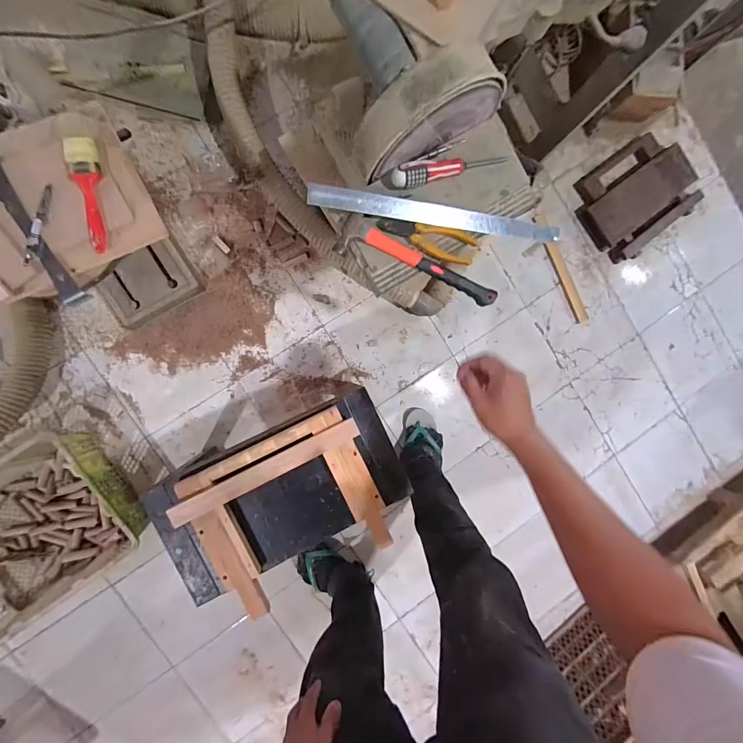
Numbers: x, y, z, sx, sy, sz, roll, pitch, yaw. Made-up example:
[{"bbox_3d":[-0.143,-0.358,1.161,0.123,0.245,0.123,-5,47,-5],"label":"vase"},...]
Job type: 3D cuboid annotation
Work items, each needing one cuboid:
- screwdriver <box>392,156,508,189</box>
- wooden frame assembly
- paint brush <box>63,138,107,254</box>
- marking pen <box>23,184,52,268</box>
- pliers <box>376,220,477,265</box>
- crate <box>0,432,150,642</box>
[{"bbox_3d":[0.126,-0.318,0.560,0.194,0.030,0.026,-18,93,-7],"label":"screwdriver"},{"bbox_3d":[-0.157,0.278,0.703,0.354,0.042,0.300,-25,94,-7],"label":"wooden frame assembly"},{"bbox_3d":[-0.471,-0.295,0.600,0.045,0.027,0.179,-10,92,-8],"label":"paint brush"},{"bbox_3d":[-0.548,-0.240,0.587,0.017,0.014,0.135,11,89,-9],"label":"marking pen"},{"bbox_3d":[0.089,-0.208,0.569,0.162,0.022,0.048,7,89,-8],"label":"pliers"},{"bbox_3d":[-0.911,0.409,0.904,0.455,0.174,0.410,-34,95,-7],"label":"crate"}]

